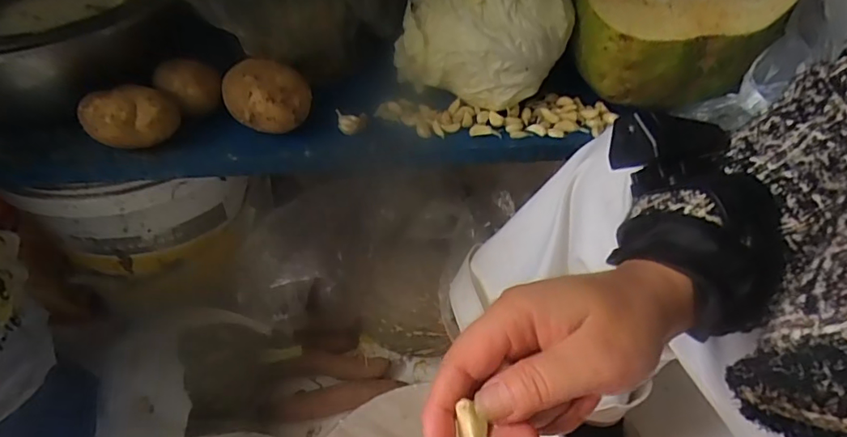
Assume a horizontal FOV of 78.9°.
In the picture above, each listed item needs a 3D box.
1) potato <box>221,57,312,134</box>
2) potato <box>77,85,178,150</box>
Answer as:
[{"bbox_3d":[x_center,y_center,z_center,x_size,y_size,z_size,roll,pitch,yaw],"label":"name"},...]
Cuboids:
[{"bbox_3d":[-0.151,-0.120,0.494,0.076,0.047,0.069,-13,48,-16],"label":"potato"},{"bbox_3d":[-0.266,-0.094,0.469,0.079,0.044,0.052,-24,52,-25],"label":"potato"}]

